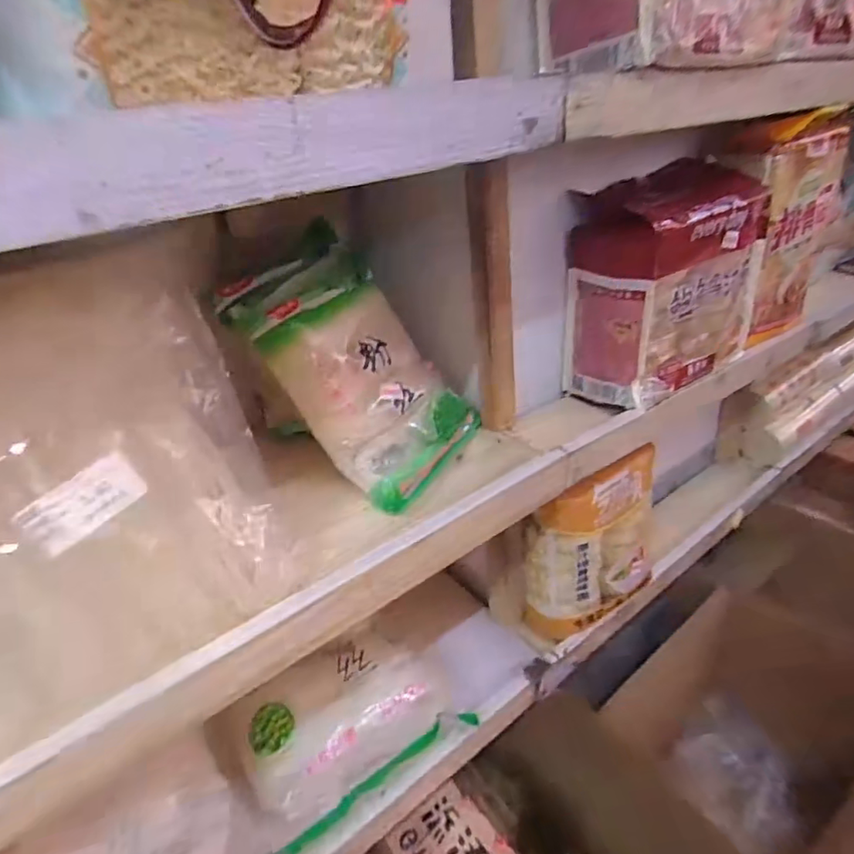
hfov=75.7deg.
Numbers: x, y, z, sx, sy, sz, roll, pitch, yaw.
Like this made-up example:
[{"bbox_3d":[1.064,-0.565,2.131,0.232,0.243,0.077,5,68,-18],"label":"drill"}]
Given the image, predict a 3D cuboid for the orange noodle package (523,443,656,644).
[{"bbox_3d":[0.196,0.133,0.640,0.158,0.209,0.059,-21,31,-25],"label":"orange noodle package"}]

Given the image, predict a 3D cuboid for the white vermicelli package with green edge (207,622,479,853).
[{"bbox_3d":[-0.082,0.280,0.541,0.207,0.058,0.135,-23,32,-29],"label":"white vermicelli package with green edge"}]

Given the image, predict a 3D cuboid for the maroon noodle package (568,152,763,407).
[{"bbox_3d":[0.255,-0.152,0.579,0.197,0.200,0.102,-24,32,-29],"label":"maroon noodle package"}]

